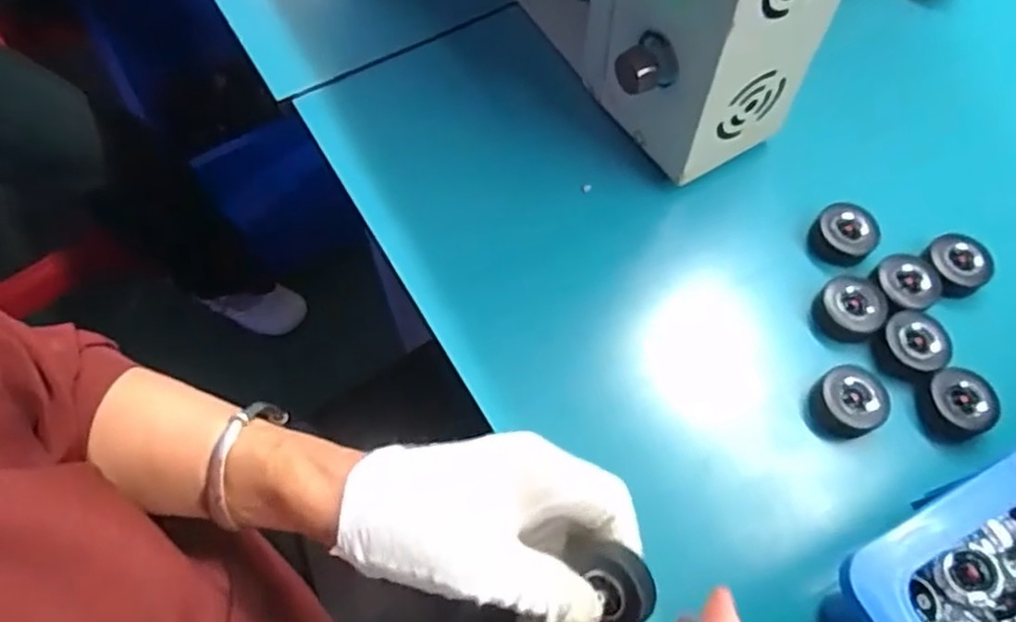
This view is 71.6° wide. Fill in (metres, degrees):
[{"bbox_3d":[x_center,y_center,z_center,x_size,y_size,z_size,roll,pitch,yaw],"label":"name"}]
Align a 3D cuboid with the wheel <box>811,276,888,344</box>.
[{"bbox_3d":[0.202,-0.002,0.417,0.038,0.018,0.036,0,64,0],"label":"wheel"}]

